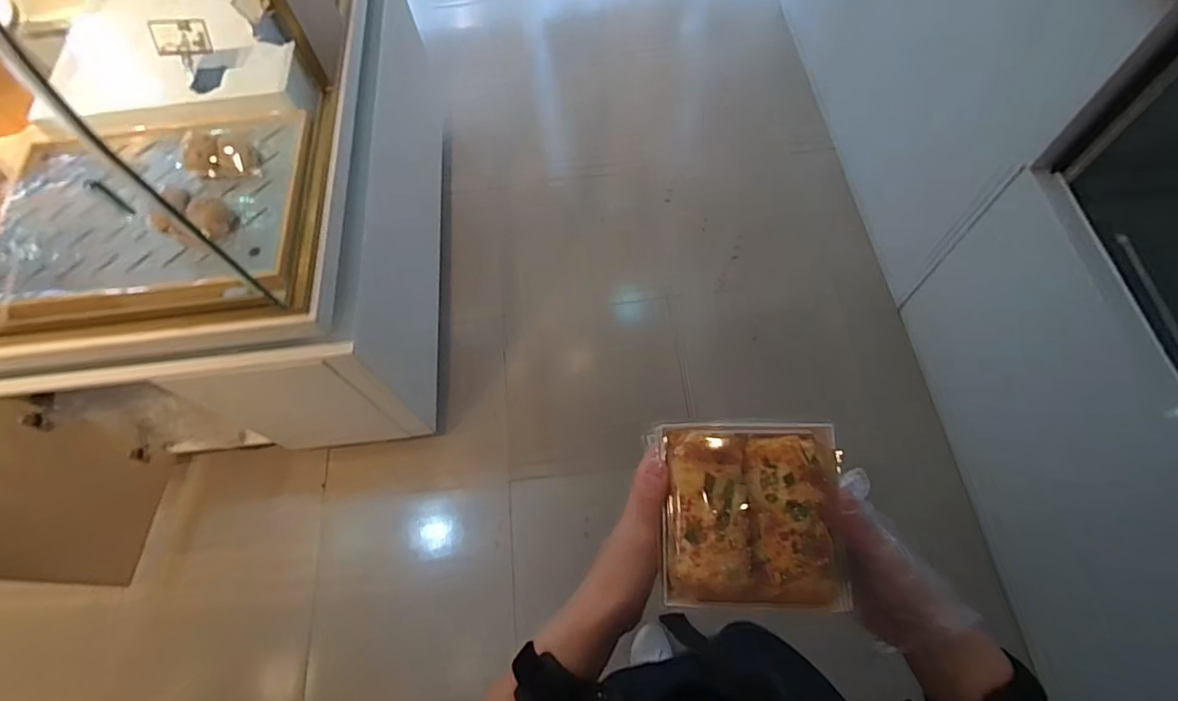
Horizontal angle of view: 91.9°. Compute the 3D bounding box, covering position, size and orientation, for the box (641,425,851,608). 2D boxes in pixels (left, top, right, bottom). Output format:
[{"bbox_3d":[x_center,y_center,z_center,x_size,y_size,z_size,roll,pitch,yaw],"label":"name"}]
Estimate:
[{"bbox_3d":[0.109,0.109,0.384,0.116,0.036,0.119,-1,65,0],"label":"box"}]

